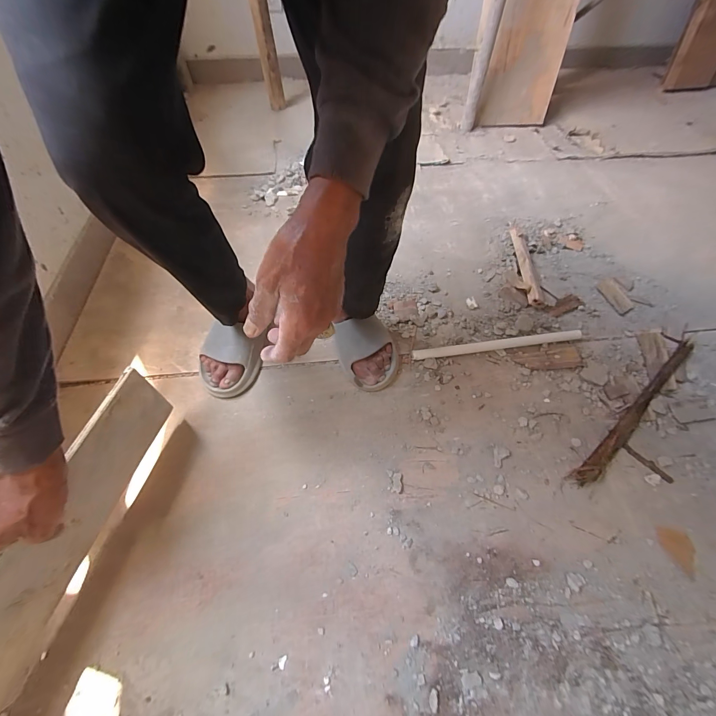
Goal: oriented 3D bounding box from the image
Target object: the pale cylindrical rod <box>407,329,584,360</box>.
[{"bbox_3d":[0.298,-0.030,0.714,0.365,0.018,0.019,-8,57,-4],"label":"pale cylindrical rod"}]

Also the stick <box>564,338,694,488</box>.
[{"bbox_3d":[0.554,0.117,0.611,0.430,0.023,0.103,-35,63,-20],"label":"stick"}]

